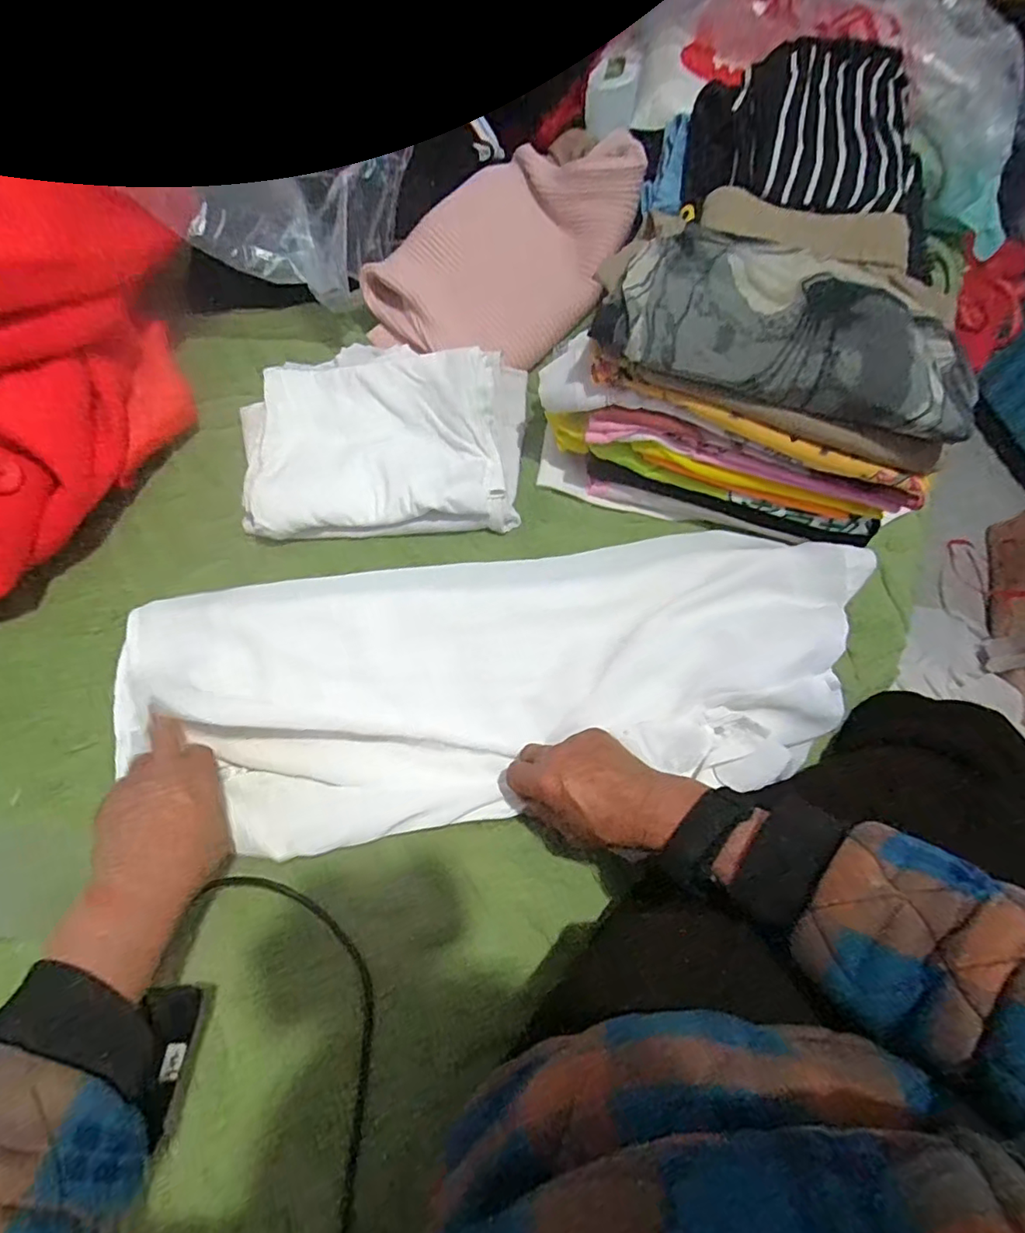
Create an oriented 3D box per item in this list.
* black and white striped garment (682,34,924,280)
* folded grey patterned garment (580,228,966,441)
[{"bbox_3d":[0.278,-0.445,0.527,0.223,0.067,0.258,28,68,7],"label":"black and white striped garment"},{"bbox_3d":[0.202,-0.213,0.414,0.264,0.042,0.131,17,67,3],"label":"folded grey patterned garment"}]

